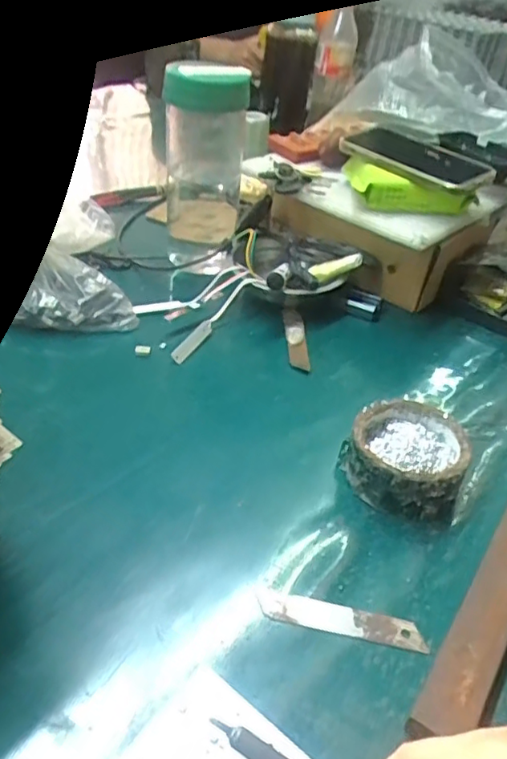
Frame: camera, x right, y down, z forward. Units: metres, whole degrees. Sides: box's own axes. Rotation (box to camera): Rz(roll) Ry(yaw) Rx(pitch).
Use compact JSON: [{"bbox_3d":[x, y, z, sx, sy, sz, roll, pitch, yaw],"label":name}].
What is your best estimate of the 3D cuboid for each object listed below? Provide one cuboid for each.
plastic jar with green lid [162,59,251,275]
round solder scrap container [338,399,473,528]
[{"bbox_3d":[-0.053,-0.217,0.628,0.078,0.191,0.079,3,38,-6],"label":"plastic jar with green lid"},{"bbox_3d":[0.109,0.058,0.429,0.083,0.044,0.080,5,38,-4],"label":"round solder scrap container"}]

